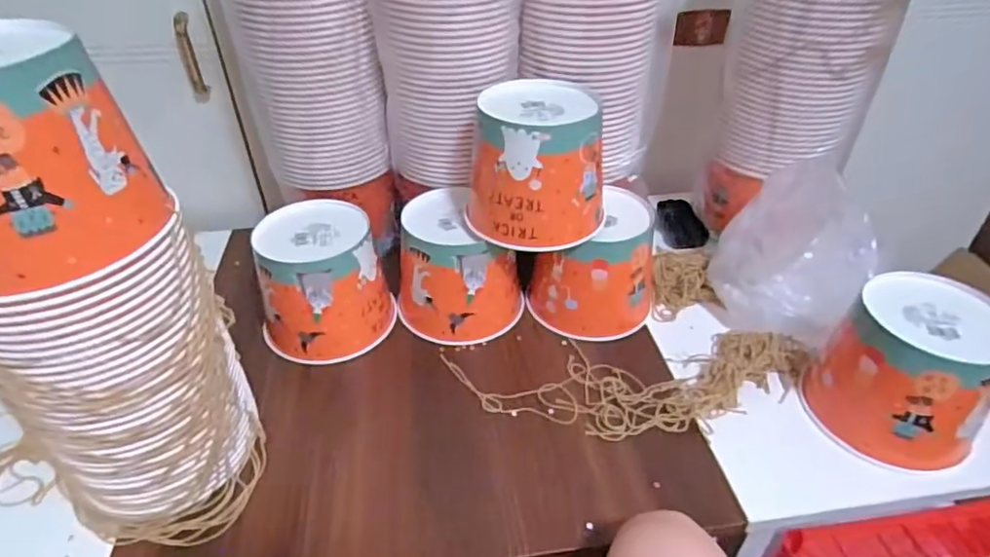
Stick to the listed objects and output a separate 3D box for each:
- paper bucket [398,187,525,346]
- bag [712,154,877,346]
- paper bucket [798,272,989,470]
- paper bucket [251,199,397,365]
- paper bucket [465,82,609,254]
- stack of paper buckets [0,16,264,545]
[{"bbox_3d":[-0.041,-0.017,0.720,0.142,0.129,0.145,0,39,0],"label":"paper bucket"},{"bbox_3d":[0.352,-0.024,0.690,0.166,0.166,0.134,17,41,20],"label":"bag"},{"bbox_3d":[0.409,0.087,0.578,0.144,0.138,0.131,27,46,29],"label":"paper bucket"},{"bbox_3d":[-0.204,0.007,0.690,0.149,0.131,0.136,-23,44,-26],"label":"paper bucket"},{"bbox_3d":[0.047,-0.127,0.641,0.146,0.132,0.141,4,39,4],"label":"paper bucket"},{"bbox_3d":[-0.316,0.030,0.456,0.183,0.390,0.162,28,46,30],"label":"stack of paper buckets"}]

